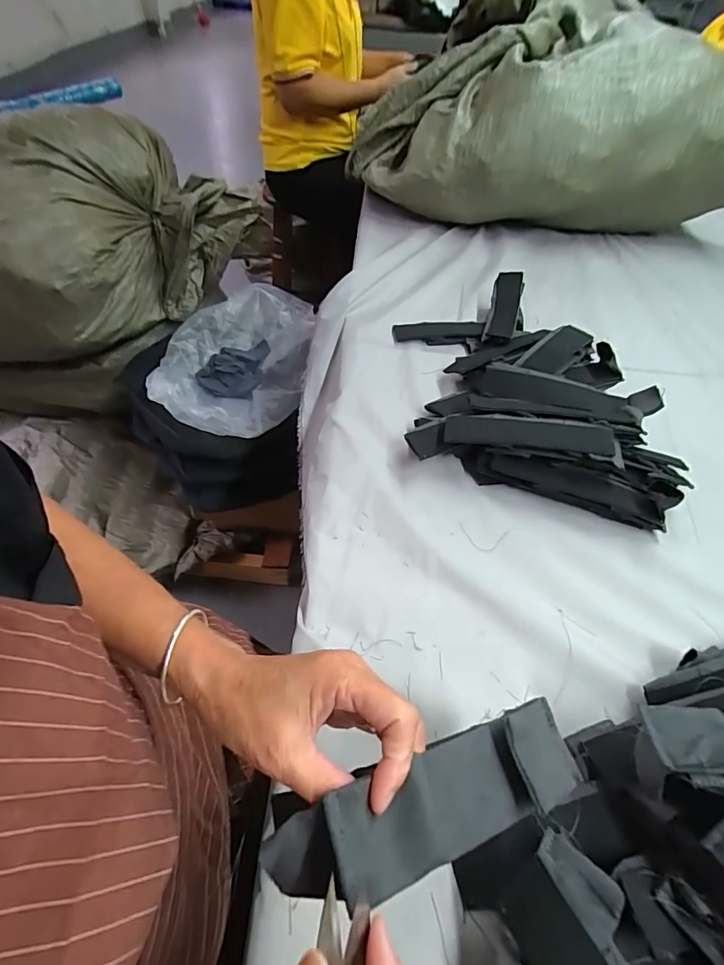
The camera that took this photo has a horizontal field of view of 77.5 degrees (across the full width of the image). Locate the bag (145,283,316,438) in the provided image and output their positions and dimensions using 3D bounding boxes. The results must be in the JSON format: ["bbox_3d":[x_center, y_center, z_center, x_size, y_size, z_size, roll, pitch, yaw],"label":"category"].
[{"bbox_3d":[-0.267,-0.269,0.991,0.316,0.111,0.427,16,53,9],"label":"bag"}]

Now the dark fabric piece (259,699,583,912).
[{"bbox_3d":[0.040,0.159,0.227,0.174,0.030,0.047,-7,52,-22],"label":"dark fabric piece"}]

